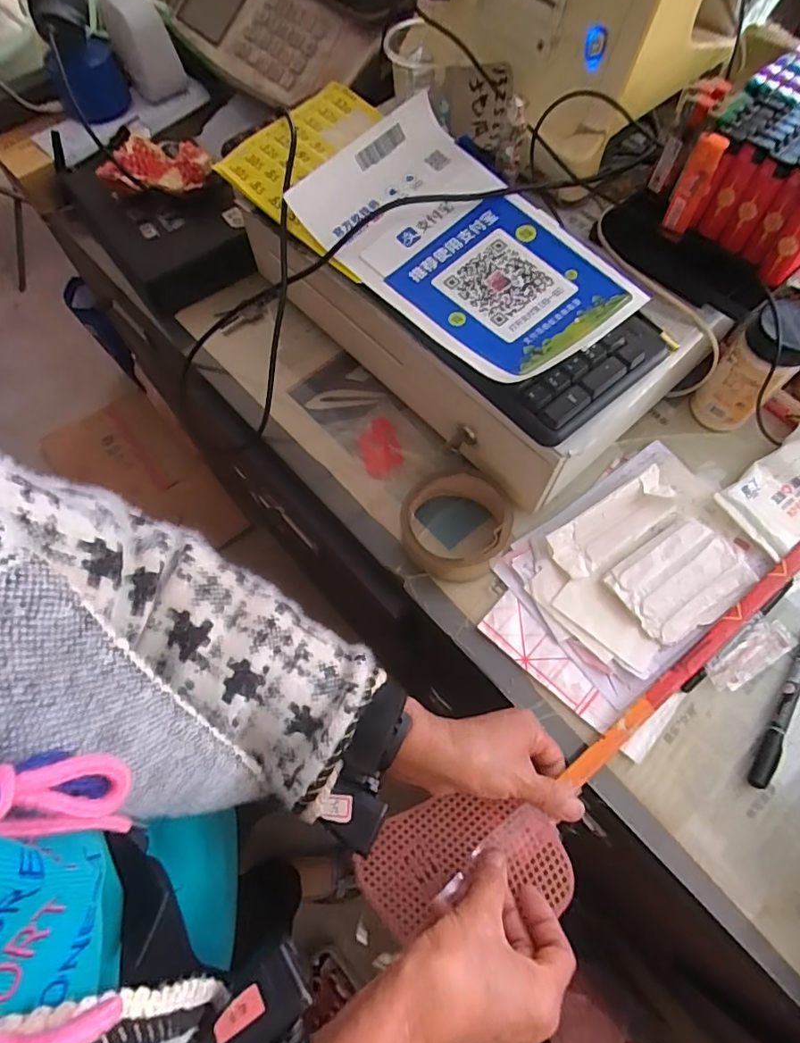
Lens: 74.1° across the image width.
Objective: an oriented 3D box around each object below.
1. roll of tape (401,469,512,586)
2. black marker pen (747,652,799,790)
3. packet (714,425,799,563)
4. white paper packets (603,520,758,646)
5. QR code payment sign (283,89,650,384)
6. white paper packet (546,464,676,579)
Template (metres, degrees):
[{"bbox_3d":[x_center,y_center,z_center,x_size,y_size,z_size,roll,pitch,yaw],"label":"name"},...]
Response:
[{"bbox_3d":[0.047,0.000,0.451,0.087,0.044,0.093,0,69,0],"label":"roll of tape"},{"bbox_3d":[0.298,0.139,0.405,0.014,0.013,0.139,32,73,12],"label":"black marker pen"},{"bbox_3d":[0.347,-0.029,0.467,0.126,0.015,0.071,-36,73,-13],"label":"packet"},{"bbox_3d":[0.234,0.048,0.437,0.107,0.008,0.076,-31,72,-11],"label":"white paper packets"},{"bbox_3d":[0.049,-0.220,0.417,0.145,0.031,0.262,-40,74,-14],"label":"QR code payment sign"},{"bbox_3d":[0.184,0.001,0.450,0.120,0.017,0.043,-32,72,-11],"label":"white paper packet"}]

